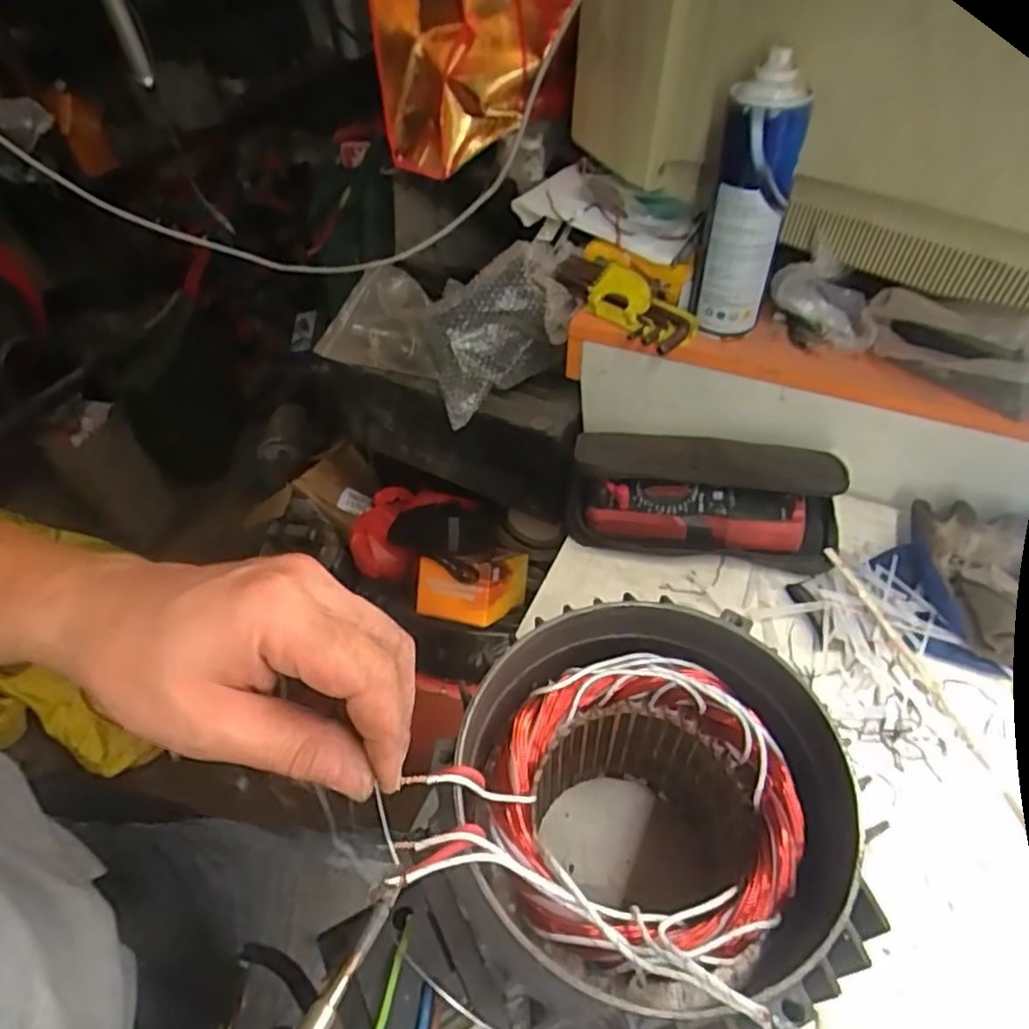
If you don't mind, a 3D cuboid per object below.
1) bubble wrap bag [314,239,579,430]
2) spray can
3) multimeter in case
[{"bbox_3d":[-0.080,-0.213,0.774,0.338,0.141,0.149,8,47,34],"label":"bubble wrap bag"},{"bbox_3d":[0.193,-0.252,0.548,0.061,0.205,0.054,13,50,14],"label":"spray can"},{"bbox_3d":[0.169,-0.031,0.594,0.229,0.068,0.133,8,49,10],"label":"multimeter in case"}]

